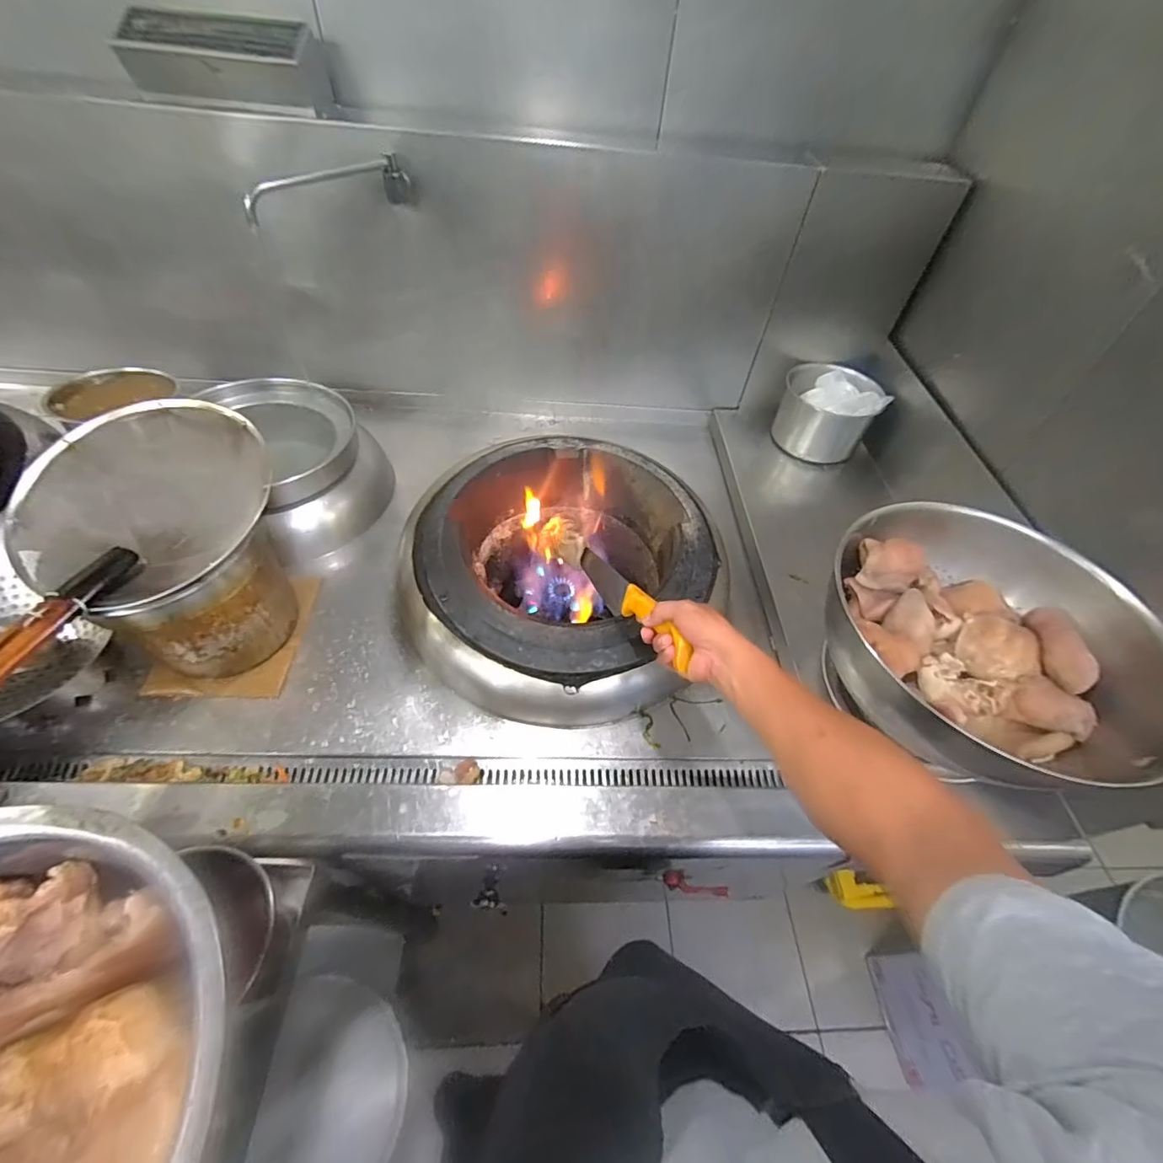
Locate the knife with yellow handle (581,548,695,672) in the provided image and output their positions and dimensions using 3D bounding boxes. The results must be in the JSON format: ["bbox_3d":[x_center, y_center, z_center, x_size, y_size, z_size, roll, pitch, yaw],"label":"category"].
[{"bbox_3d":[0.062,0.030,0.677,0.023,0.060,0.258,-17,31,-19],"label":"knife with yellow handle"}]

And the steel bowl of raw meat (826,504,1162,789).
[{"bbox_3d":[0.509,0.061,0.659,0.357,0.135,0.370,3,50,-3],"label":"steel bowl of raw meat"}]

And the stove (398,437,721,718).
[{"bbox_3d":[-0.033,-0.004,0.876,0.474,0.232,0.473,3,50,-3],"label":"stove"}]

